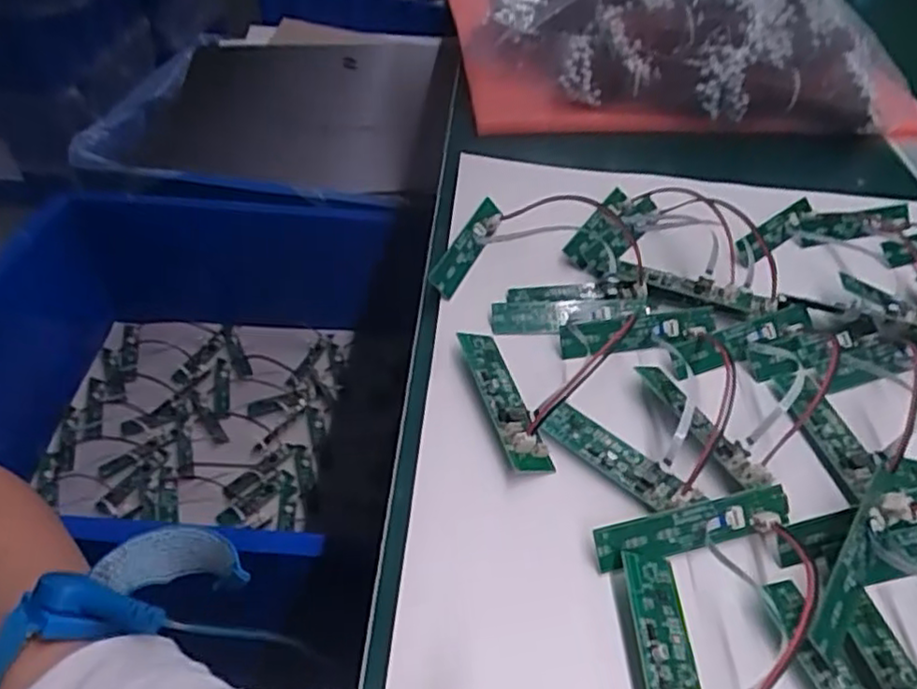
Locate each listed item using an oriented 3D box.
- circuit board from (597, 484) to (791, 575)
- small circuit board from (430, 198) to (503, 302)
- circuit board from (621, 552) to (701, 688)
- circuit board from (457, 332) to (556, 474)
[{"bbox_3d":[0.094,0.073,0.274,0.081,0.006,0.019,-8,88,-10],"label":"circuit board"},{"bbox_3d":[0.006,-0.057,0.399,0.010,0.018,0.086,-17,29,41],"label":"small circuit board"},{"bbox_3d":[0.073,0.109,0.235,0.021,0.015,0.082,2,45,-2],"label":"circuit board"},{"bbox_3d":[0.021,0.024,0.322,0.020,0.012,0.081,-10,46,-14],"label":"circuit board"}]

